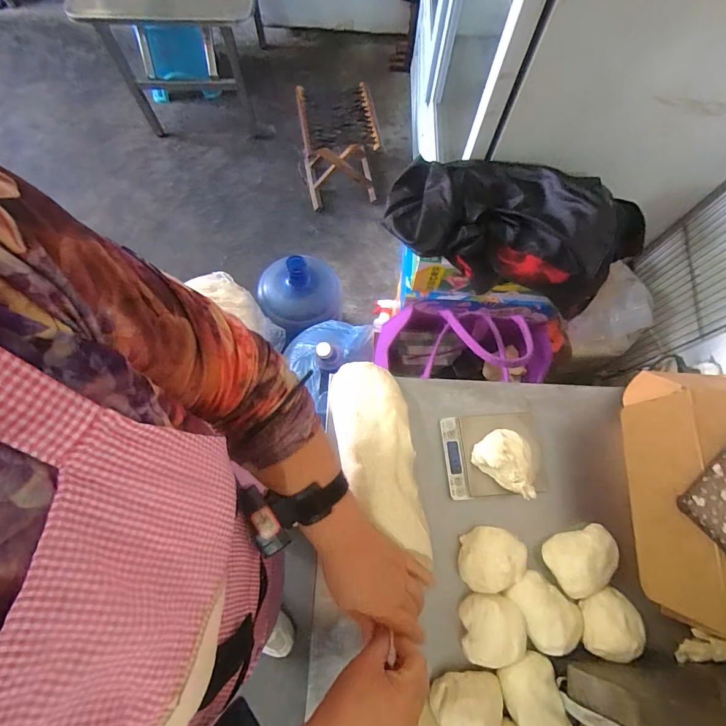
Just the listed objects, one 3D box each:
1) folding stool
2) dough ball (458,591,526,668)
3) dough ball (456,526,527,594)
[{"bbox_3d":[-0.092,-0.806,1.484,0.273,0.305,0.227,-6,72,-4],"label":"folding stool"},{"bbox_3d":[0.146,0.299,0.441,0.068,0.038,0.068,1,72,-2],"label":"dough ball"},{"bbox_3d":[0.152,0.231,0.466,0.073,0.042,0.067,1,72,-2],"label":"dough ball"}]

